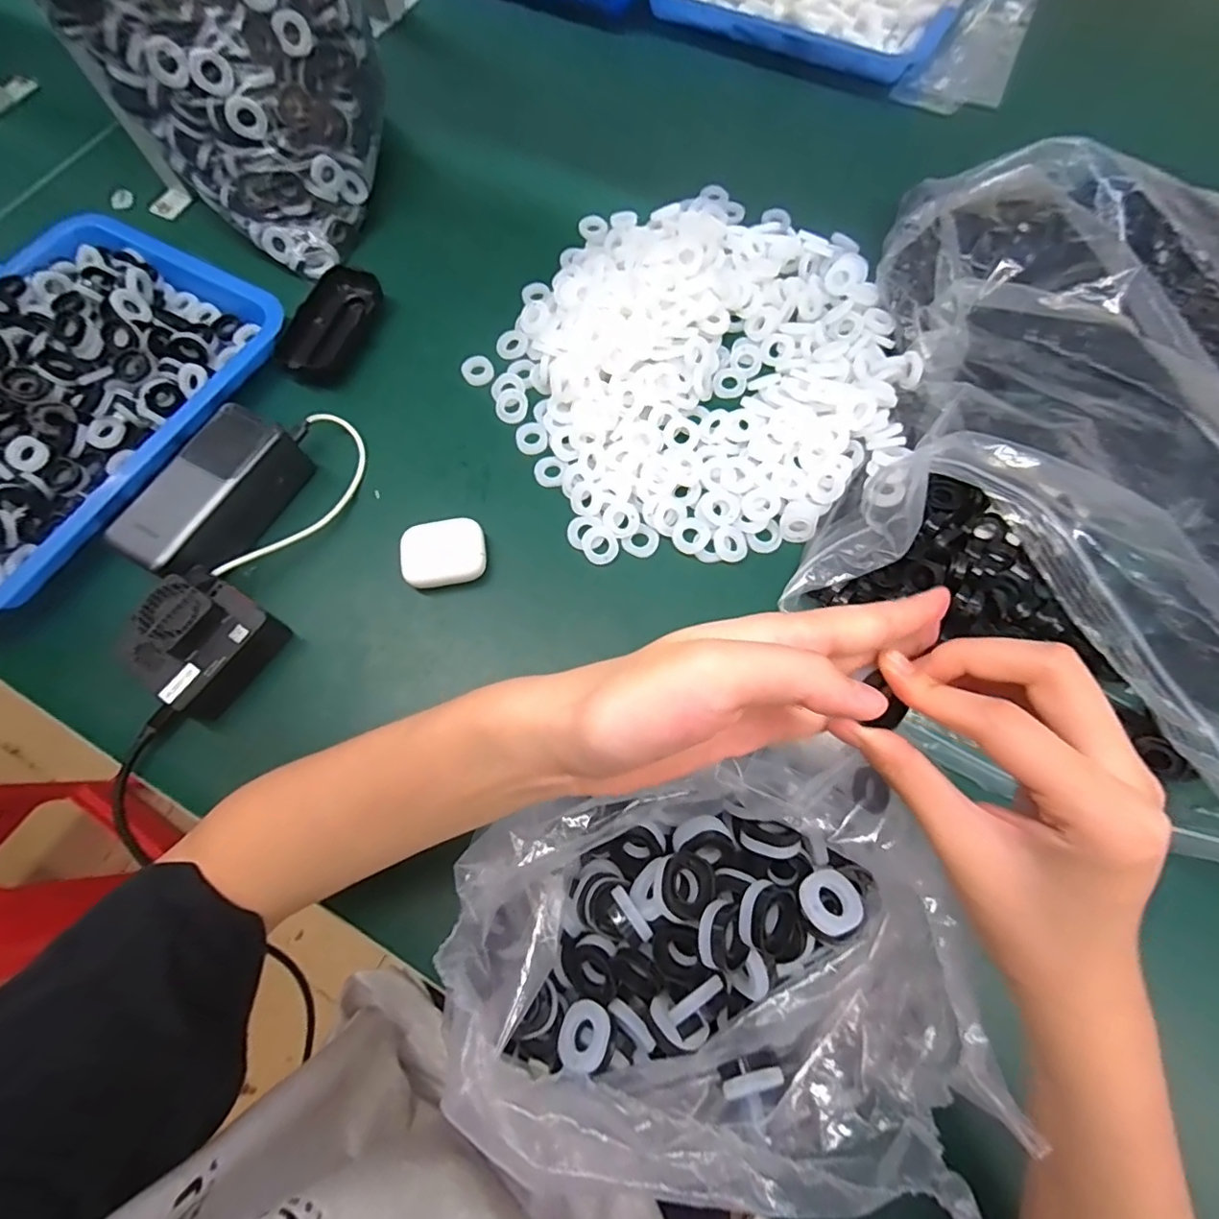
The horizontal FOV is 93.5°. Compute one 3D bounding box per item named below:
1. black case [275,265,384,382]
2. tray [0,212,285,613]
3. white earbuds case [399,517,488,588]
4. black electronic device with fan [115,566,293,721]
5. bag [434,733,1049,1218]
[{"bbox_3d":[-0.233,-0.241,0.484,0.051,0.022,0.114,18,72,9],"label":"black case"},{"bbox_3d":[-0.434,-0.172,0.433,0.250,0.037,0.338,26,73,11],"label":"tray"},{"bbox_3d":[-0.117,-0.038,0.406,0.057,0.025,0.043,-12,70,-2],"label":"white earbuds case"},{"bbox_3d":[-0.266,0.020,0.370,0.066,0.042,0.077,32,74,13],"label":"black electronic device with fan"},{"bbox_3d":[0.051,0.160,0.263,0.226,0.079,0.160,-14,70,-3],"label":"bag"}]

